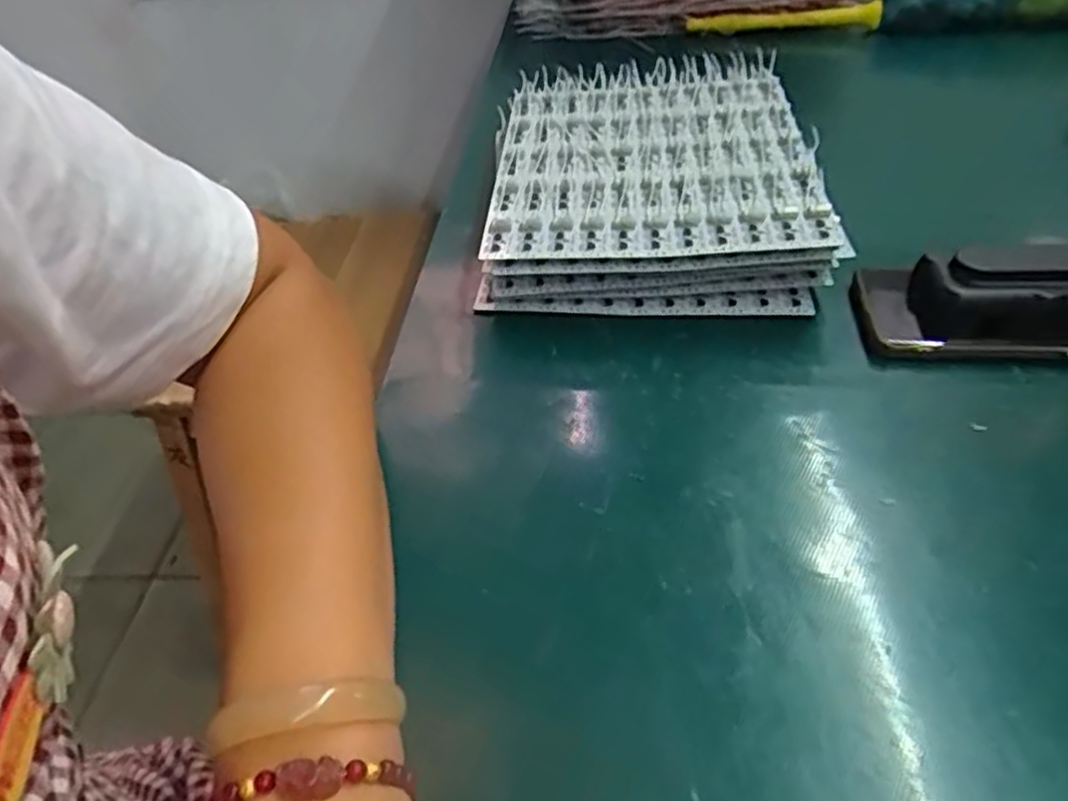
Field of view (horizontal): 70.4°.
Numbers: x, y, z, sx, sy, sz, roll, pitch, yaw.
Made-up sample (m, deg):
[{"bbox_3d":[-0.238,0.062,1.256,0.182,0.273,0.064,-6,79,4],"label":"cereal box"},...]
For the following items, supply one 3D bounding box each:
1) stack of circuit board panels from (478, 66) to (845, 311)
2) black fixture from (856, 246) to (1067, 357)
[{"bbox_3d":[0.076,-0.154,0.526,0.207,0.071,0.260,0,43,5],"label":"stack of circuit board panels"},{"bbox_3d":[0.283,-0.061,0.405,0.200,0.050,0.080,1,42,7],"label":"black fixture"}]

